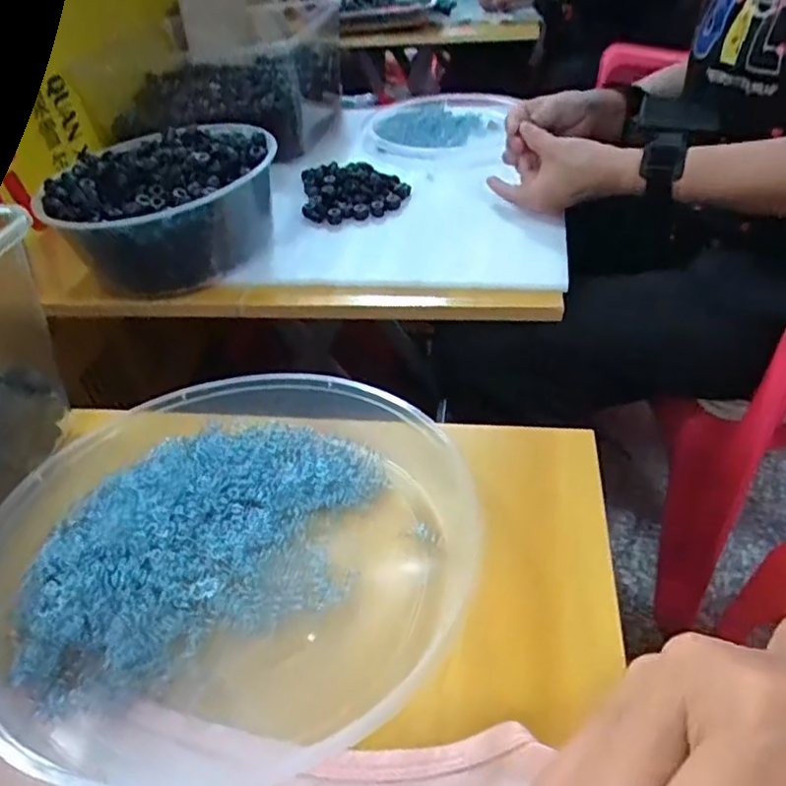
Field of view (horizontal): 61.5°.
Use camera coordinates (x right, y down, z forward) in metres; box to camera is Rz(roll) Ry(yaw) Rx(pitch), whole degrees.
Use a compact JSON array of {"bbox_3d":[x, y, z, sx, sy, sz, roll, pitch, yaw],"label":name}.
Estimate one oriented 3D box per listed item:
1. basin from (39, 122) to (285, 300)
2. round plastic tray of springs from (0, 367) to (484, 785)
[{"bbox_3d":[-0.219,-0.198,0.676,0.201,0.088,0.208,-8,39,-3],"label":"basin"},{"bbox_3d":[-0.082,0.064,0.324,0.239,0.030,0.216,-4,39,2],"label":"round plastic tray of springs"}]

